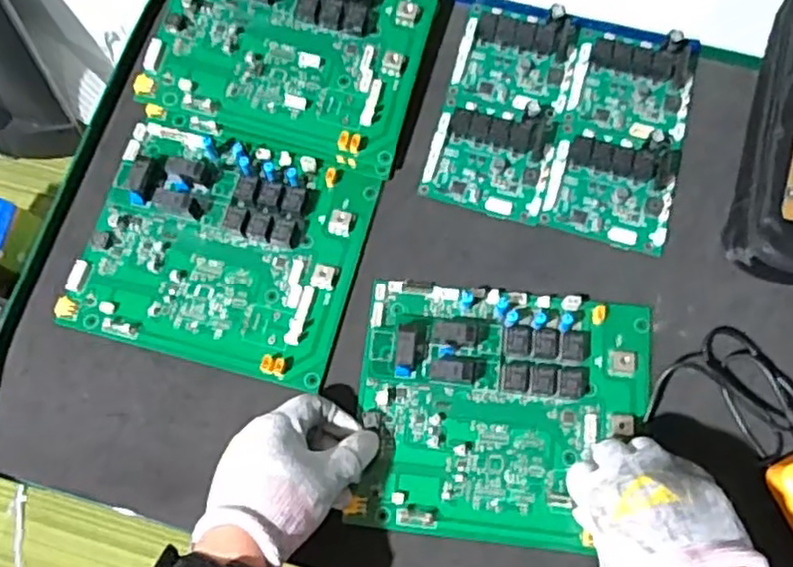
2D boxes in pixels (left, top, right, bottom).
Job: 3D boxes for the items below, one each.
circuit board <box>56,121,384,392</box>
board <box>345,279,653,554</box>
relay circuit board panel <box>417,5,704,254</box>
[{"bbox_3d":[-0.130,-0.030,0.513,0.199,0.029,0.171,14,74,7],"label":"circuit board"},{"bbox_3d":[0.074,0.084,0.474,0.196,0.029,0.174,6,74,4],"label":"board"},{"bbox_3d":[0.132,-0.130,0.545,0.186,0.021,0.180,14,74,7],"label":"relay circuit board panel"}]

